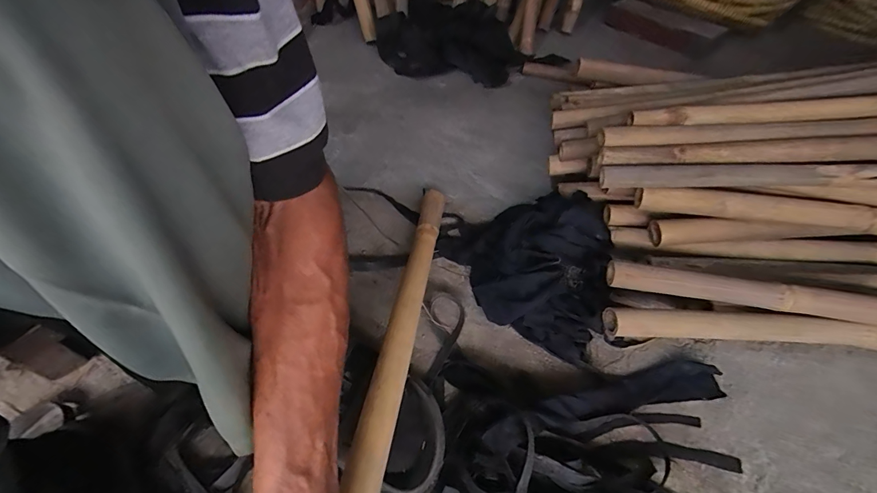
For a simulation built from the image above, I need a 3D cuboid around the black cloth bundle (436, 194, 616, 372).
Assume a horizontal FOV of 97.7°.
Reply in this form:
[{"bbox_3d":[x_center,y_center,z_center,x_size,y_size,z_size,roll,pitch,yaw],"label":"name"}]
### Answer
[{"bbox_3d":[0.126,0.000,0.539,0.248,0.088,0.221,25,54,17],"label":"black cloth bundle"}]

